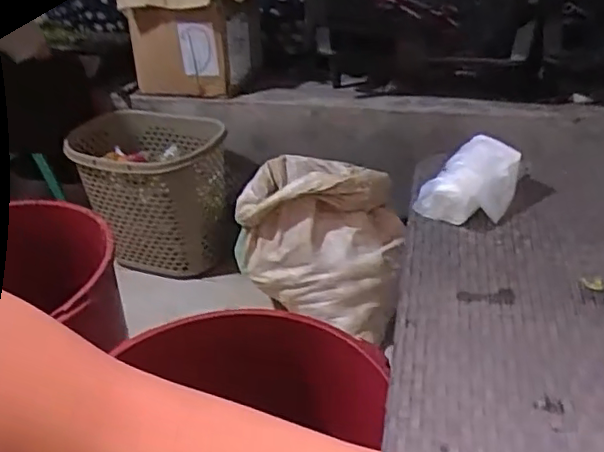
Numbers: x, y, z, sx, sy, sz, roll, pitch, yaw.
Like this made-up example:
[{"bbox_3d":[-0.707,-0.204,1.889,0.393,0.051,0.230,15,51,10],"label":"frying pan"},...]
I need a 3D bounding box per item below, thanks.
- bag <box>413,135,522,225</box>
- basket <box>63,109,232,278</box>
[{"bbox_3d":[0.211,-0.050,0.747,0.131,0.064,0.081,-26,37,-29],"label":"bag"},{"bbox_3d":[-0.418,-0.105,1.806,0.434,0.417,0.330,1,35,12],"label":"basket"}]

